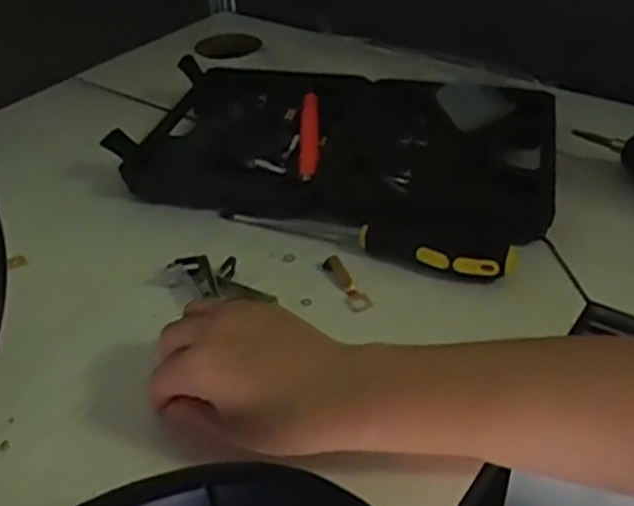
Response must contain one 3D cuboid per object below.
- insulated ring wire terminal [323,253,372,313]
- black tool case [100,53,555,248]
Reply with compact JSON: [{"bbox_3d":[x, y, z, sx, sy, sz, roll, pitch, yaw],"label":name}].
[{"bbox_3d":[0.019,0.020,0.479,0.014,0.010,0.052,-19,40,-20],"label":"insulated ring wire terminal"},{"bbox_3d":[0.021,-0.093,0.601,0.353,0.035,0.231,12,40,18],"label":"black tool case"}]

